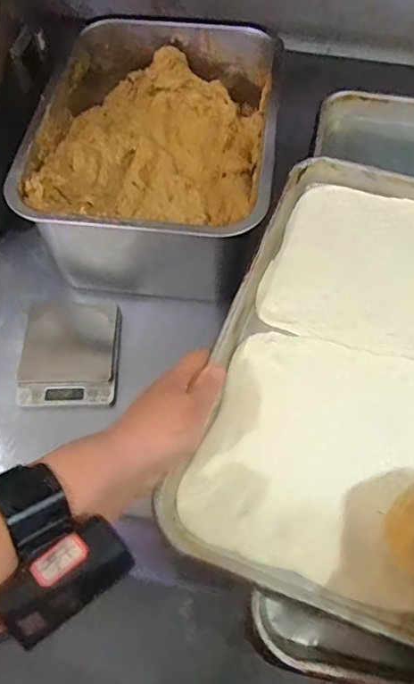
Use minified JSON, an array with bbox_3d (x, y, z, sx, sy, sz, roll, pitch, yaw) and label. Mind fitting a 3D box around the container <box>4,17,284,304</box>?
[{"bbox_3d":[-0.053,-0.233,0.654,0.257,0.136,0.353,6,60,4],"label":"container"}]

